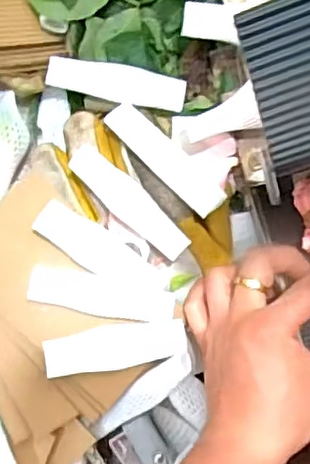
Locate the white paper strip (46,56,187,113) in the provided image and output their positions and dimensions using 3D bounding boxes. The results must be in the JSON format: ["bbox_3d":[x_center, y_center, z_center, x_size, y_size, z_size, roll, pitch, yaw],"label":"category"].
[{"bbox_3d":[-0.025,-0.099,0.400,0.090,0.012,0.025,11,90,6],"label":"white paper strip"}]

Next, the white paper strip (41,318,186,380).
[{"bbox_3d":[-0.024,0.071,0.376,0.087,0.008,0.026,-6,88,-16],"label":"white paper strip"}]

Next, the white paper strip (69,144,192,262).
[{"bbox_3d":[-0.016,-0.018,0.387,0.090,0.010,0.024,42,93,5],"label":"white paper strip"}]

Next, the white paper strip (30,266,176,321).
[{"bbox_3d":[-0.033,0.040,0.387,0.090,0.006,0.026,9,83,-9],"label":"white paper strip"}]

